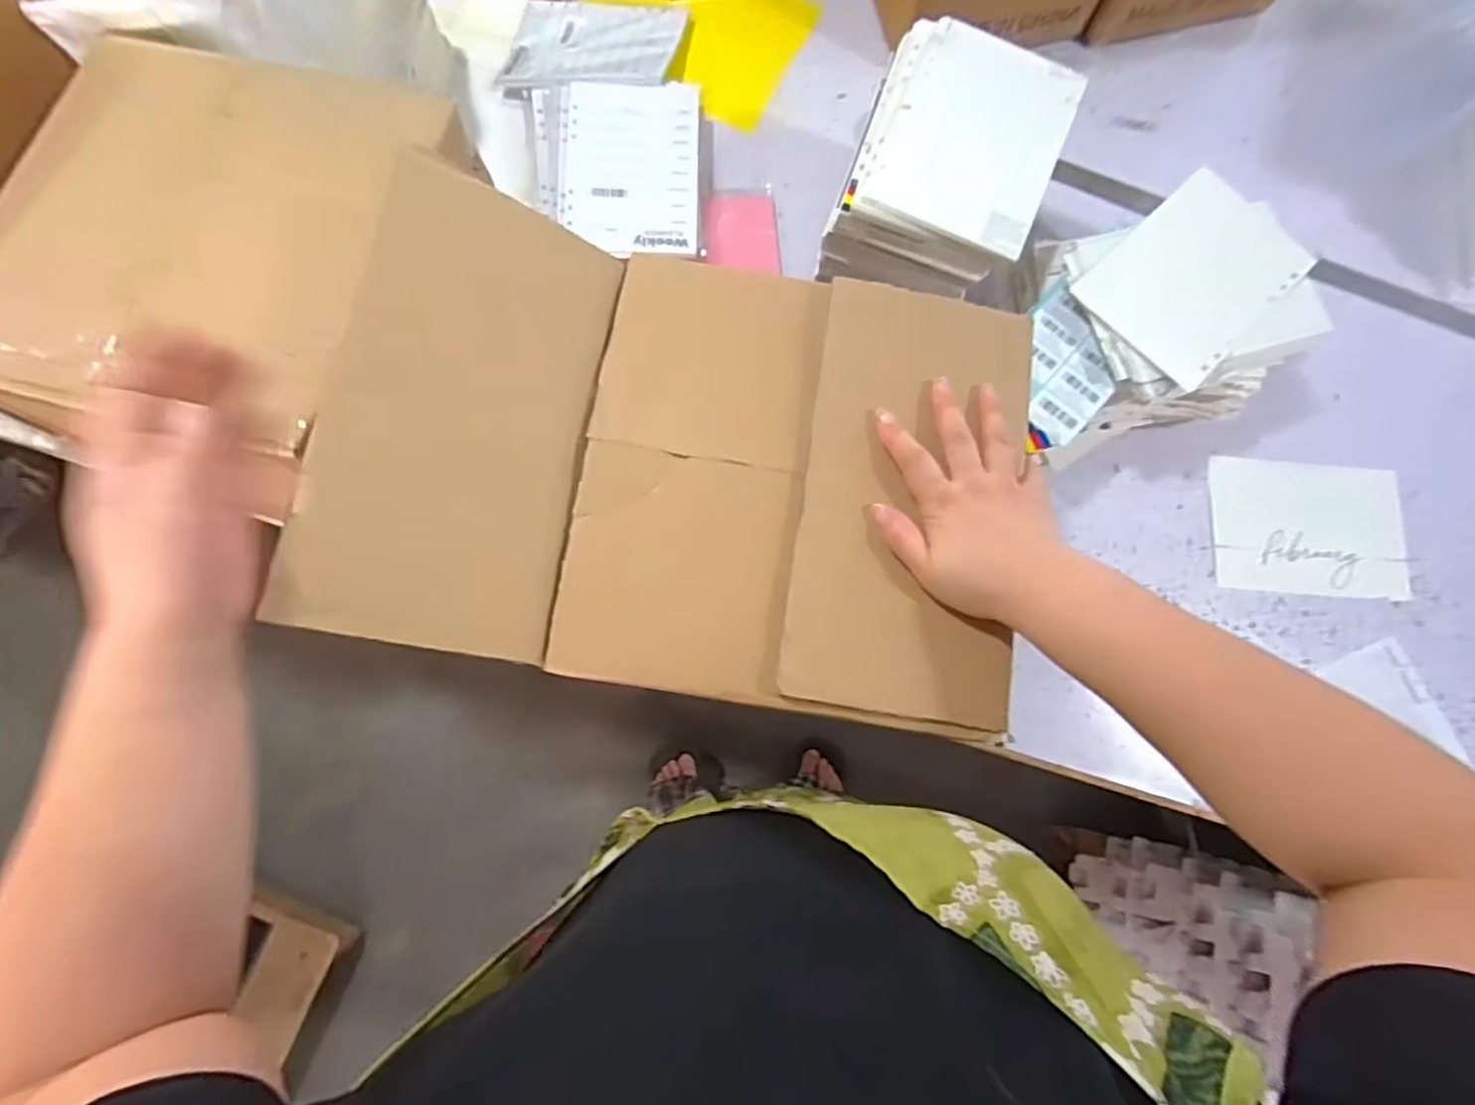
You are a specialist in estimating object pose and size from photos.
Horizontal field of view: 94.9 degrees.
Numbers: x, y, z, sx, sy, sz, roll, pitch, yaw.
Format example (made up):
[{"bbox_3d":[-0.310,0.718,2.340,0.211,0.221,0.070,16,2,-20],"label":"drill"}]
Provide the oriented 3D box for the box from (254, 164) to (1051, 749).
[{"bbox_3d":[-0.020,-0.066,0.426,0.415,0.104,0.296,9,78,1],"label":"box"}]

